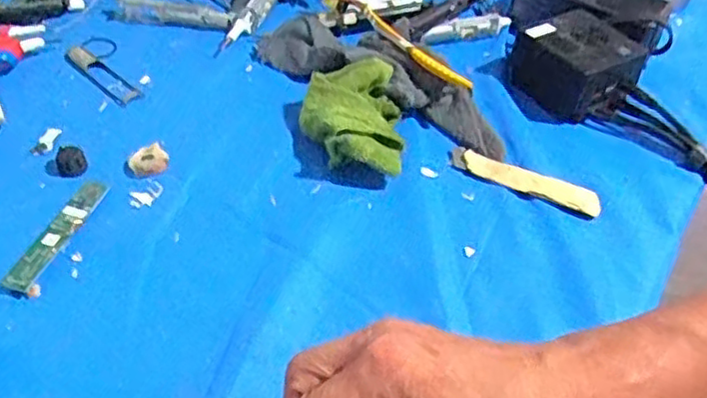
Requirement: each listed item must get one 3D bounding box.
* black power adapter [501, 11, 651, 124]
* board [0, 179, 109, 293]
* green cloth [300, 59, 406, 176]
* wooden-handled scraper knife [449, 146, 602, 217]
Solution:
[{"bbox_3d":[0.180,-0.112,0.559,0.079,0.047,0.084,-29,55,-29],"label":"black power adapter"},{"bbox_3d":[-0.183,0.020,0.427,0.016,0.006,0.092,15,46,9],"label":"board"},{"bbox_3d":[-0.001,-0.062,0.503,0.071,0.035,0.104,3,46,-2],"label":"green cloth"},{"bbox_3d":[0.121,-0.014,0.486,0.107,0.006,0.021,22,48,15],"label":"wooden-handled scraper knife"}]

